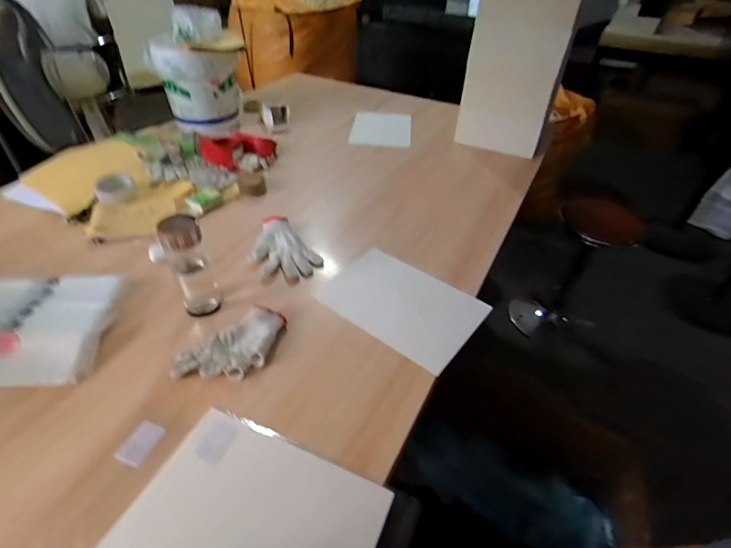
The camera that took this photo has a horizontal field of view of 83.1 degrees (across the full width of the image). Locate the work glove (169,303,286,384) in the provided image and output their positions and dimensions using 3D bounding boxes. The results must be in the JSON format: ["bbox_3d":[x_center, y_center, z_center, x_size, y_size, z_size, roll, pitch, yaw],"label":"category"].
[{"bbox_3d":[-0.213,0.121,0.676,0.187,0.030,0.098,-25,50,-27],"label":"work glove"}]

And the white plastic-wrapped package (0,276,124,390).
[{"bbox_3d":[-0.596,0.087,0.688,0.317,0.041,0.223,0,43,-4],"label":"white plastic-wrapped package"}]

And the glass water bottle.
[{"bbox_3d":[-0.302,-0.010,0.704,0.072,0.176,0.058,-18,47,-22],"label":"glass water bottle"}]

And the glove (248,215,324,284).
[{"bbox_3d":[-0.183,-0.054,0.875,0.120,0.023,0.189,-24,50,-27],"label":"glove"}]

